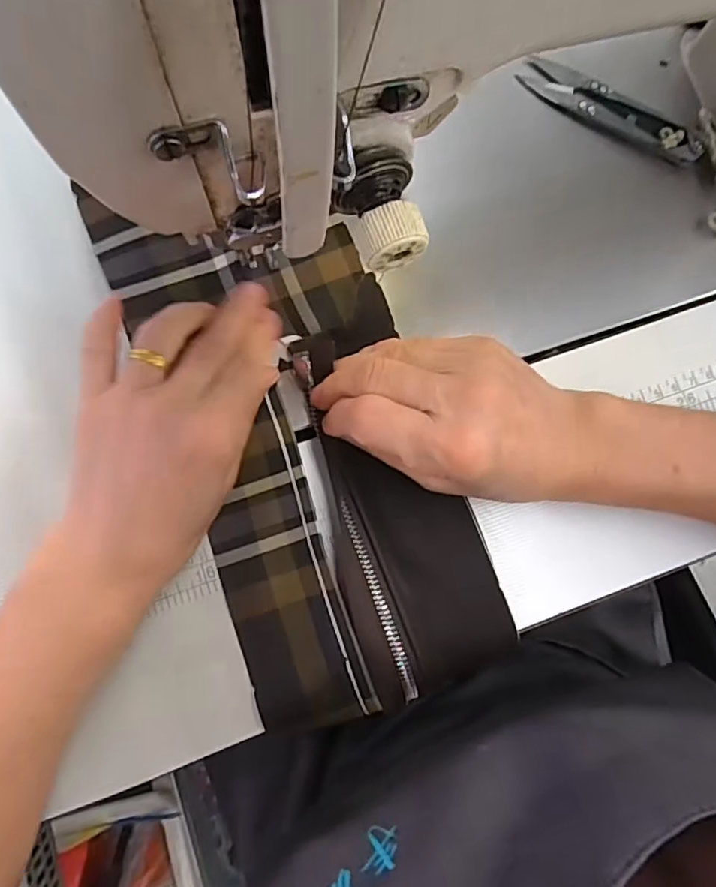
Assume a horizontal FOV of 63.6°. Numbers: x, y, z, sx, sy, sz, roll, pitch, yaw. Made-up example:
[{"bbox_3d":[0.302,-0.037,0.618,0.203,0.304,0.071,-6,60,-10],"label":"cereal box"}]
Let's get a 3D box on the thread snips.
[{"bbox_3d":[0.134,-0.177,0.305,0.100,0.009,0.023,29,81,-1],"label":"thread snips"}]

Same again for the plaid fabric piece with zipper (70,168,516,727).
[{"bbox_3d":[-0.027,-0.005,0.272,0.119,0.019,0.262,-22,85,-8],"label":"plaid fabric piece with zipper"}]

